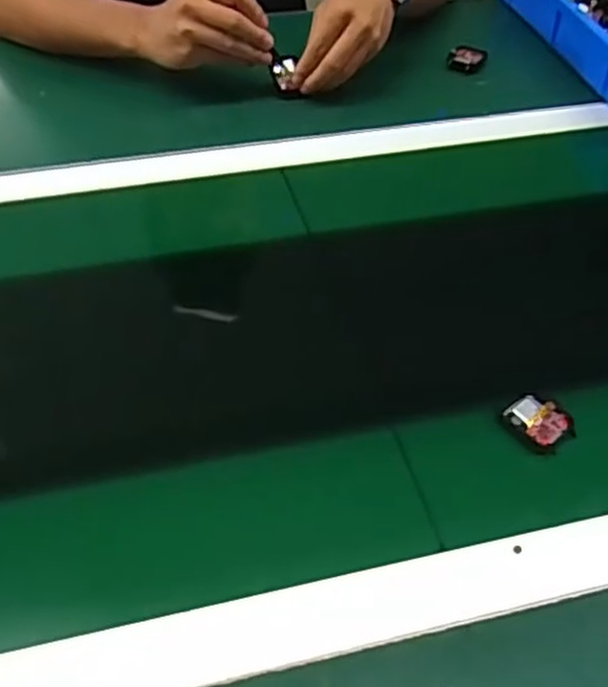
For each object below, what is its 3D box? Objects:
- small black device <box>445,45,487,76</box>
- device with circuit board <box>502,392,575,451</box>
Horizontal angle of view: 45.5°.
[{"bbox_3d":[0.185,-0.323,0.827,0.042,0.018,0.037,14,48,11],"label":"small black device"},{"bbox_3d":[0.158,0.052,0.488,0.033,0.009,0.043,-28,54,-25],"label":"device with circuit board"}]

